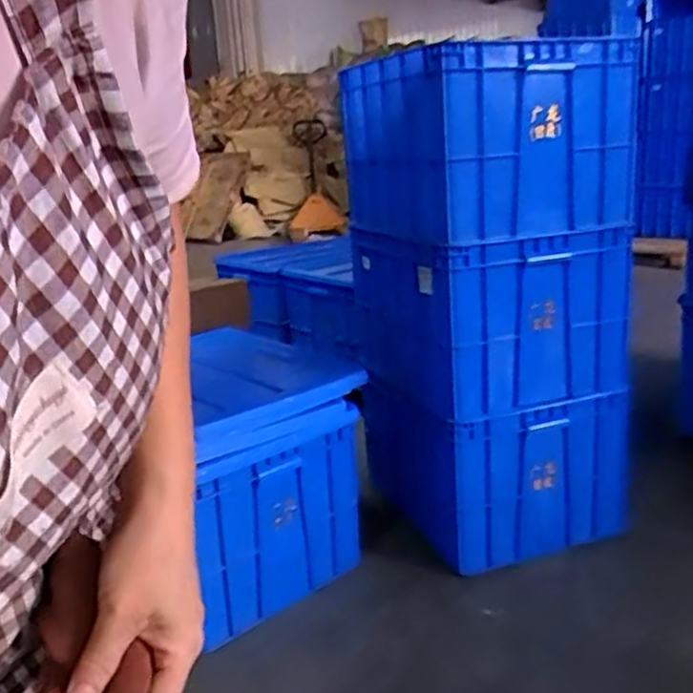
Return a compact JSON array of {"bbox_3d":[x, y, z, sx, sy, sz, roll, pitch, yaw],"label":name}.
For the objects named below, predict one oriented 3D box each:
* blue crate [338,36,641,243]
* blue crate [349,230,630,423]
[{"bbox_3d":[0.331,-0.504,1.774,0.516,0.399,0.539,-10,23,-21],"label":"blue crate"},{"bbox_3d":[0.346,-0.109,1.874,0.531,0.367,0.533,-12,23,-26],"label":"blue crate"}]

